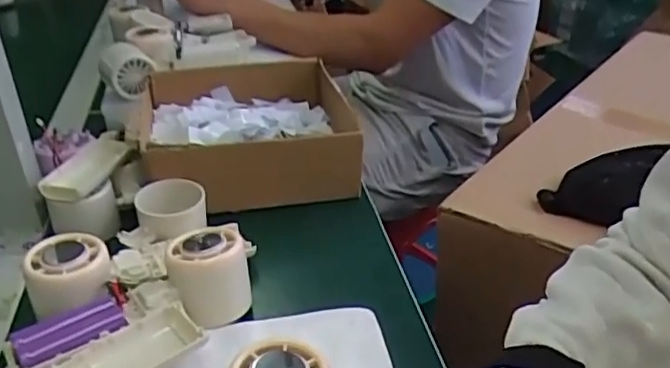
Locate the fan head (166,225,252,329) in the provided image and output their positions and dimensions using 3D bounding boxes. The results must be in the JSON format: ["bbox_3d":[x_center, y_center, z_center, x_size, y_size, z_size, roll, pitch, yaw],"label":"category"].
[{"bbox_3d":[-0.092,0.065,0.456,0.056,0.056,0.056,-7,32,-12],"label":"fan head"}]

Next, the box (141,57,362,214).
[{"bbox_3d":[-0.088,-0.063,0.663,0.218,0.072,0.235,-8,32,-13],"label":"box"}]

